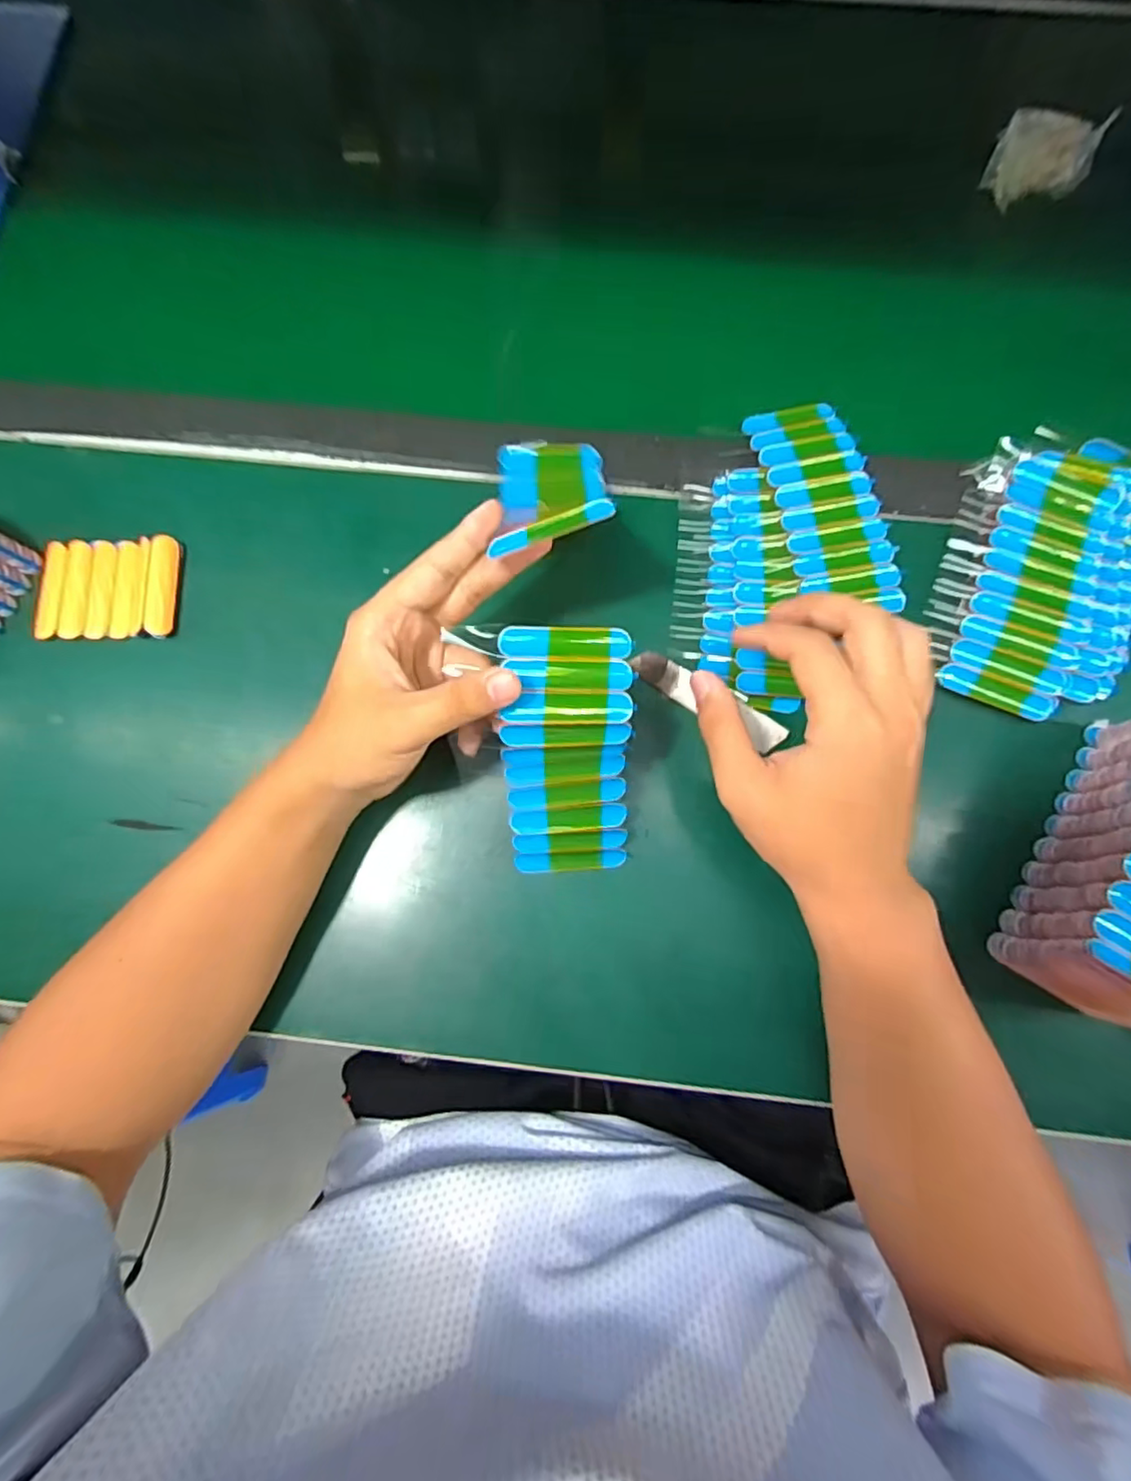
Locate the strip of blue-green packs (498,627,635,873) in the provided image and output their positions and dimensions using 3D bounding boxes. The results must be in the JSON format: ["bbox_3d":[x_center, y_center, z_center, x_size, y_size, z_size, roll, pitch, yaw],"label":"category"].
[{"bbox_3d":[0.001,0.012,0.319,0.062,0.026,0.137,0,120,1],"label":"strip of blue-green packs"}]

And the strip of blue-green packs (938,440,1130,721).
[{"bbox_3d":[0.297,-0.098,0.366,0.095,0.016,0.177,29,81,7],"label":"strip of blue-green packs"}]

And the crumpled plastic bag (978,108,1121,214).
[{"bbox_3d":[0.324,-0.397,0.420,0.058,0.046,0.032,26,80,6],"label":"crumpled plastic bag"}]

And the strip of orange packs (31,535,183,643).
[{"bbox_3d":[-0.289,-0.096,0.387,0.087,0.011,0.065,0,79,1],"label":"strip of orange packs"}]

